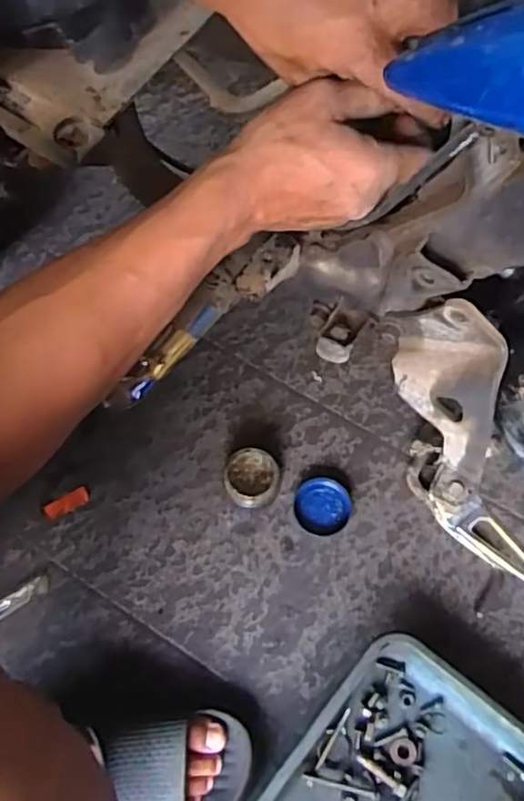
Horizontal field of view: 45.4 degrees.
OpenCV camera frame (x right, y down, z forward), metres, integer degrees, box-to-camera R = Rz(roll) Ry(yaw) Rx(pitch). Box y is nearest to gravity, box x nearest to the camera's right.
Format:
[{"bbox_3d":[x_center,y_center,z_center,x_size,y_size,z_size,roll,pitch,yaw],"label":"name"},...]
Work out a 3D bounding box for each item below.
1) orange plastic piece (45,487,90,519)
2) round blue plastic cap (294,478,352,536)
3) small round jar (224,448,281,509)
[{"bbox_3d":[-0.208,0.110,0.667,0.047,0.004,0.018,-26,70,-10],"label":"orange plastic piece"},{"bbox_3d":[0.064,0.112,0.663,0.057,0.010,0.060,1,69,-2],"label":"round blue plastic cap"},{"bbox_3d":[-0.010,0.083,0.658,0.057,0.036,0.062,0,68,1],"label":"small round jar"}]

